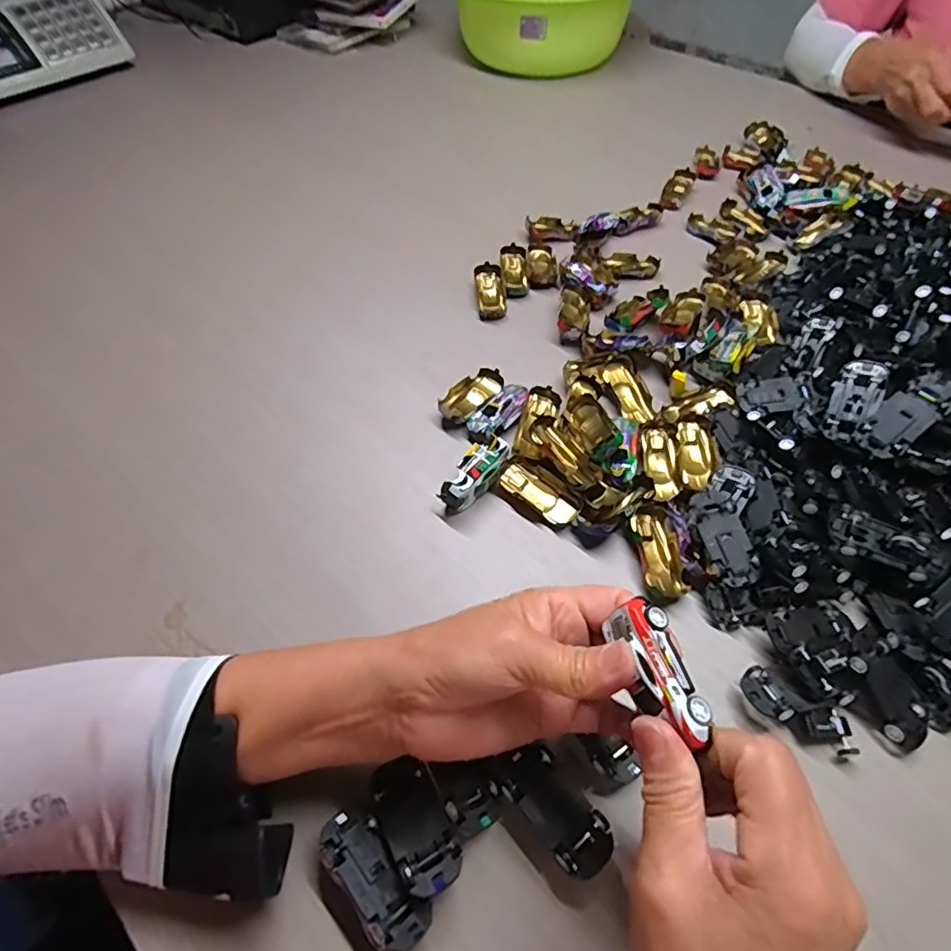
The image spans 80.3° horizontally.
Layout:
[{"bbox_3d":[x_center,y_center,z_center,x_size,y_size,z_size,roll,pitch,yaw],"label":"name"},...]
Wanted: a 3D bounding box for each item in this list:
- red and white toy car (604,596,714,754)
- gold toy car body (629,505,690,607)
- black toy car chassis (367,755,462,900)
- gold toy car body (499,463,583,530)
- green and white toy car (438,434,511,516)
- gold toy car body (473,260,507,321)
[{"bbox_3d":[0.076,0.084,0.238,0.025,0.020,0.058,-15,56,-10],"label":"red and white toy car"},{"bbox_3d":[0.124,0.054,0.384,0.029,0.016,0.066,-6,54,-3],"label":"gold toy car body"},{"bbox_3d":[-0.032,0.175,0.282,0.035,0.015,0.062,-23,57,-16],"label":"black toy car chassis"},{"bbox_3d":[0.047,0.015,0.417,0.062,0.012,0.032,30,59,21],"label":"gold toy car body"},{"bbox_3d":[0.001,0.001,0.416,0.024,0.031,0.062,31,60,21],"label":"green and white toy car"},{"bbox_3d":[0.015,-0.182,0.559,0.028,0.019,0.065,-4,54,-2],"label":"gold toy car body"}]

